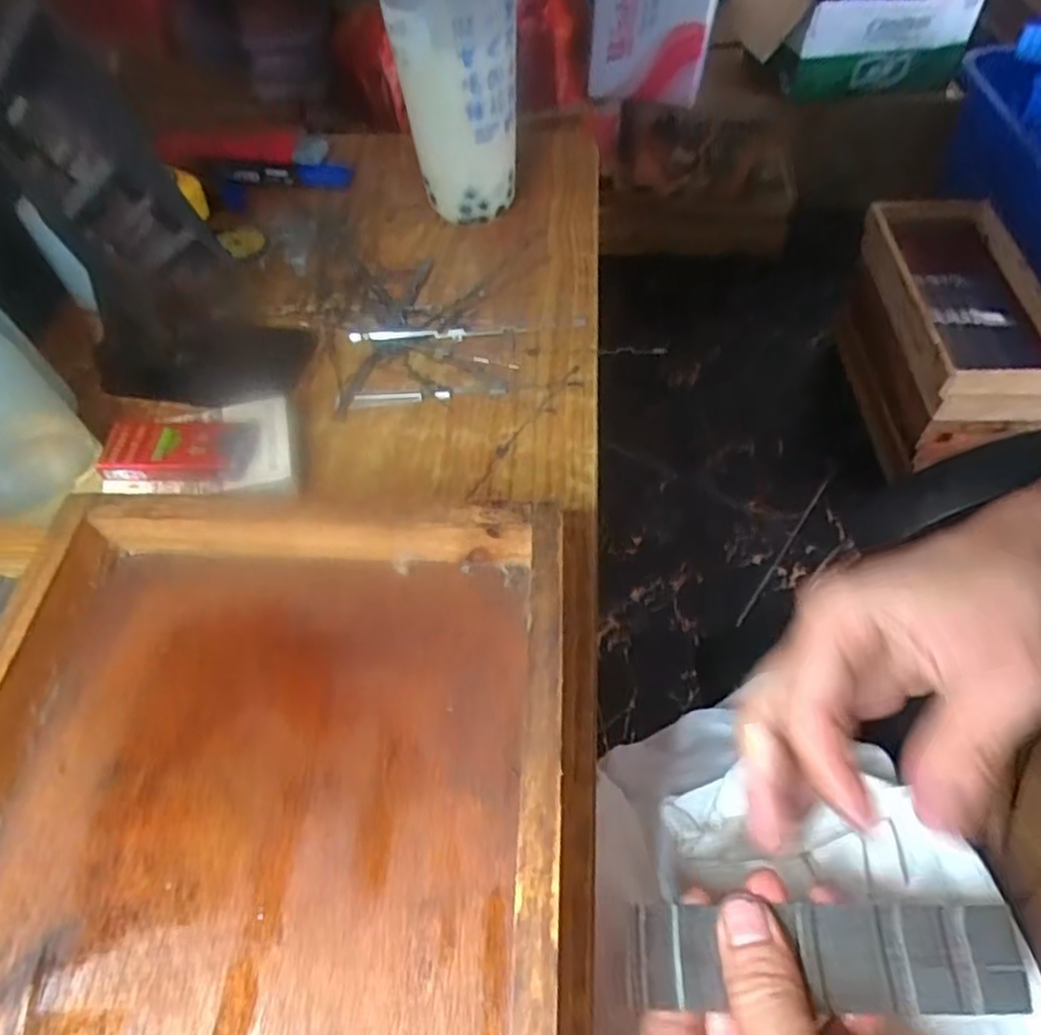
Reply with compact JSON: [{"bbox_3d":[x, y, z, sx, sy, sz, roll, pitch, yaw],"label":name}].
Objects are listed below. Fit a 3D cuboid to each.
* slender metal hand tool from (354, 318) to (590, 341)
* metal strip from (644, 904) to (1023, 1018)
[{"bbox_3d":[-0.031,-0.111,0.422,0.137,0.004,0.010,-5,53,-1],"label":"slender metal hand tool"},{"bbox_3d":[0.108,0.153,0.248,0.136,0.007,0.033,2,56,-3],"label":"metal strip"}]

